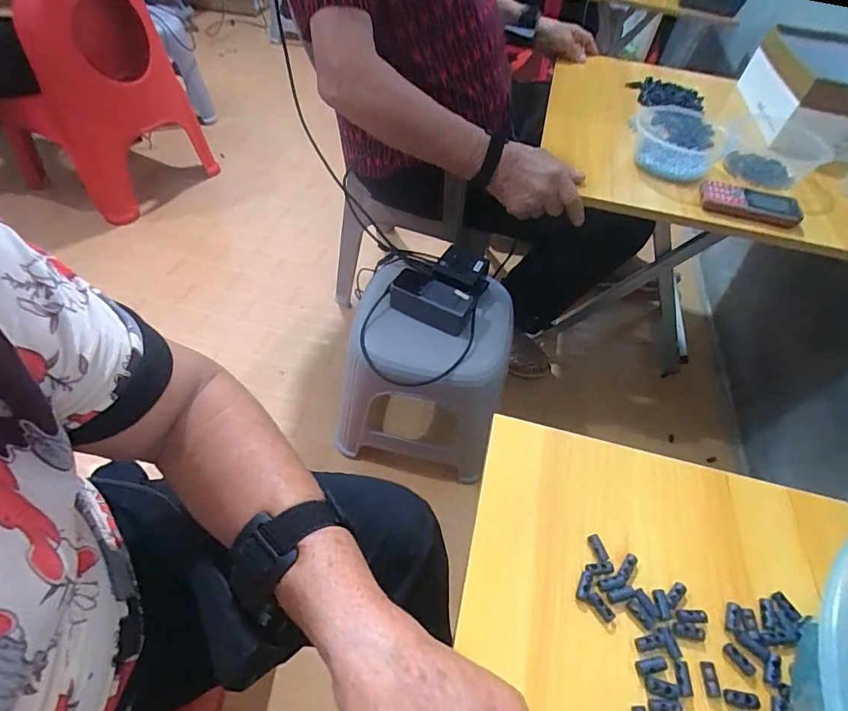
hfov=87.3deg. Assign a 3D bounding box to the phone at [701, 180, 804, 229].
[{"bbox_3d":[0.450,-0.210,0.614,0.121,0.015,0.061,18,53,9],"label":"phone"}]

